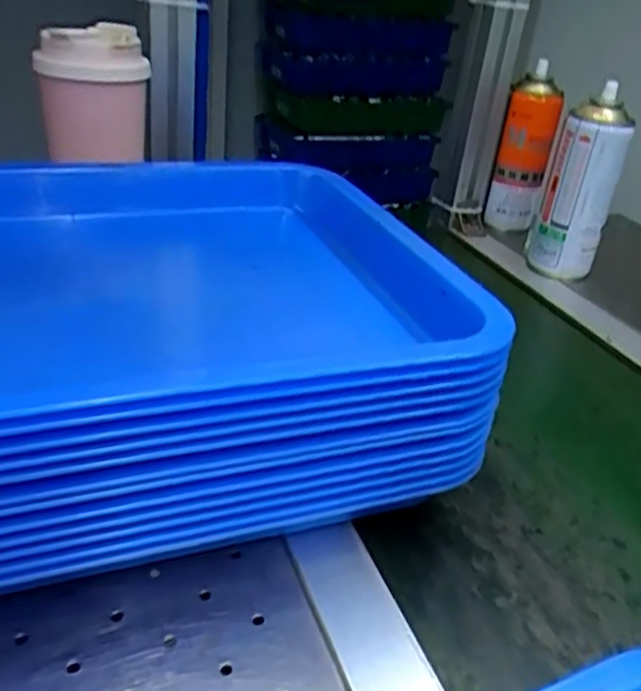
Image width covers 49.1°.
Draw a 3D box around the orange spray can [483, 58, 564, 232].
[{"bbox_3d":[0.232,-0.218,0.801,0.055,0.165,0.053,17,31,17],"label":"orange spray can"}]

